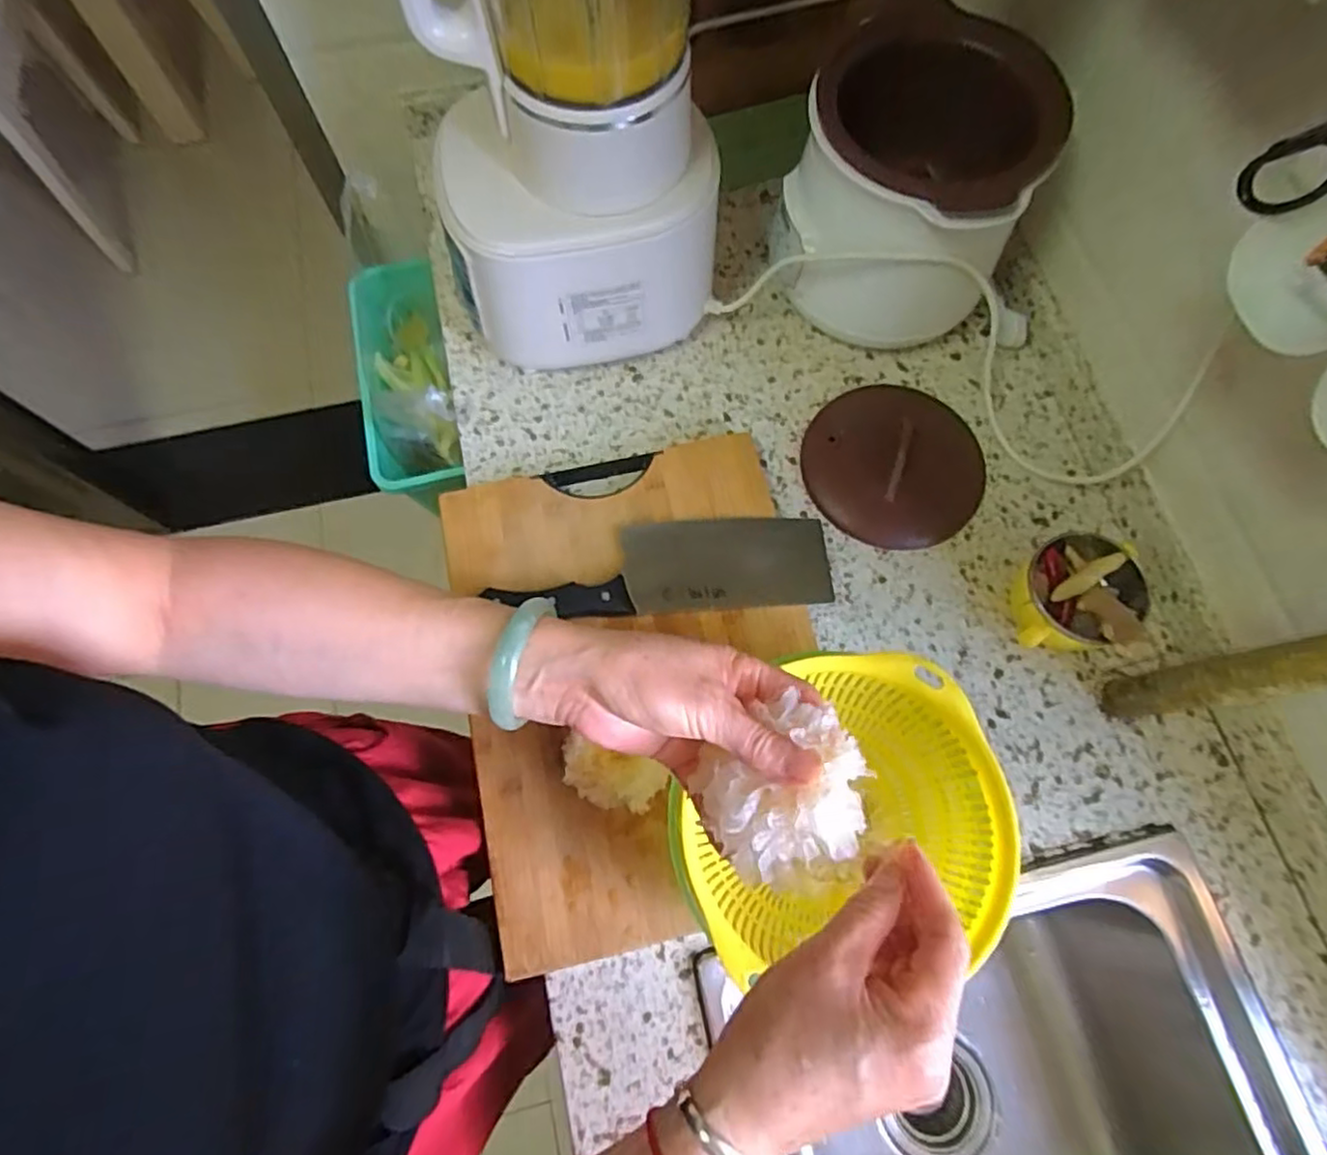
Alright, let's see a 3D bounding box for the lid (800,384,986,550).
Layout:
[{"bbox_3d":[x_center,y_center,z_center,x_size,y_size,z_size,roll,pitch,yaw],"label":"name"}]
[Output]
[{"bbox_3d":[0.223,-0.116,0.639,0.163,0.043,0.175,0,71,0],"label":"lid"}]

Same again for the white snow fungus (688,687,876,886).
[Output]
[{"bbox_3d":[0.058,0.105,0.326,0.075,0.039,0.074,-27,73,-9],"label":"white snow fungus"}]

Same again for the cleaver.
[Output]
[{"bbox_3d":[-0.003,-0.010,0.583,0.281,0.017,0.078,-3,71,-1],"label":"cleaver"}]

